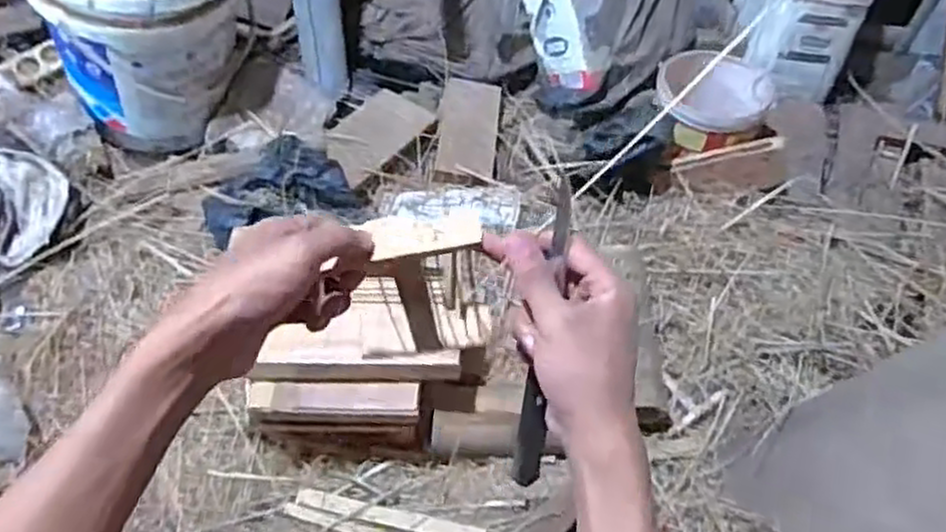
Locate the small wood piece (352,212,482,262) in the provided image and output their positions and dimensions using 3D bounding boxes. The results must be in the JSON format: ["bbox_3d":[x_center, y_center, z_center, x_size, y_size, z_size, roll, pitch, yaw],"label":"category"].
[{"bbox_3d":[-0.028,-0.019,0.458,0.065,0.008,0.024,-8,93,-4],"label":"small wood piece"}]

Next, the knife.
[{"bbox_3d":[0.043,0.047,0.452,0.017,0.195,0.012,8,17,3],"label":"knife"}]

